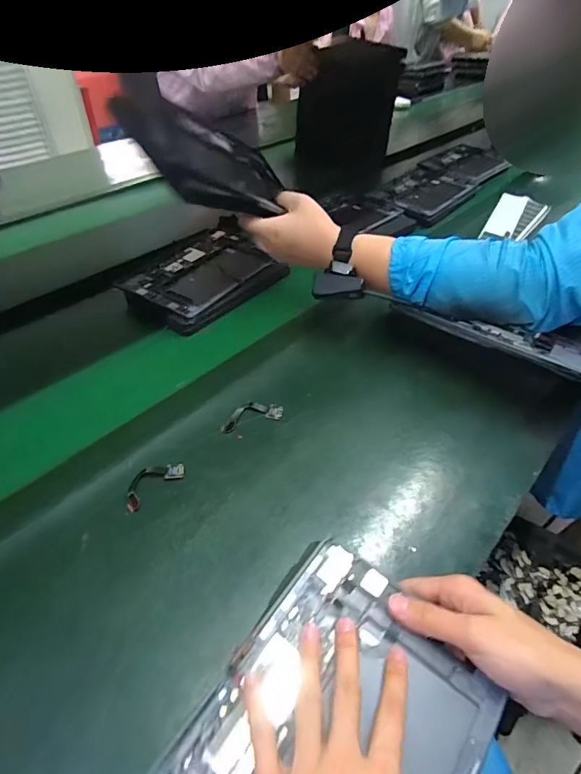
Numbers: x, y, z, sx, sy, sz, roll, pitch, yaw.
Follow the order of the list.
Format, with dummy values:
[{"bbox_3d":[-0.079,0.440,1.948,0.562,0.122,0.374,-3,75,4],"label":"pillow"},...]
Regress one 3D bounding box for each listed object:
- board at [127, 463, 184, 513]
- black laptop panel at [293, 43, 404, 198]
[{"bbox_3d":[-0.151,0.099,0.465,0.037,0.014,0.071,34,53,29],"label":"board"},{"bbox_3d":[0.155,-0.742,1.232,0.274,0.373,0.019,-4,45,-5],"label":"black laptop panel"}]

